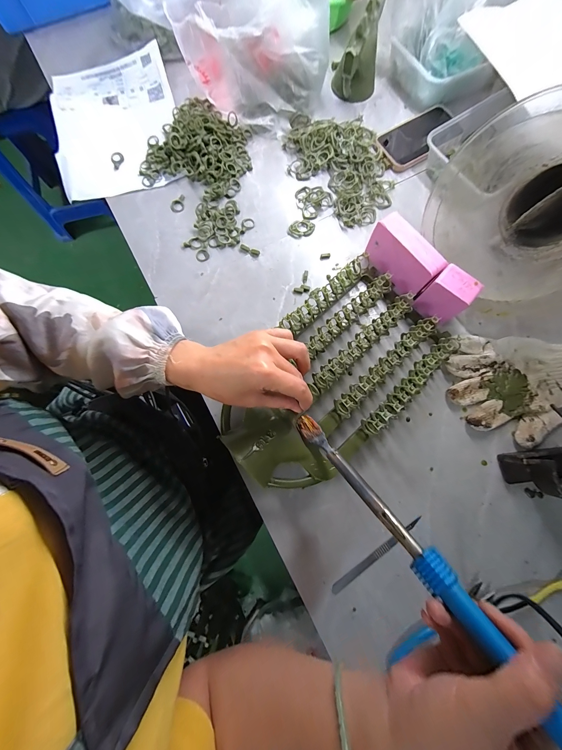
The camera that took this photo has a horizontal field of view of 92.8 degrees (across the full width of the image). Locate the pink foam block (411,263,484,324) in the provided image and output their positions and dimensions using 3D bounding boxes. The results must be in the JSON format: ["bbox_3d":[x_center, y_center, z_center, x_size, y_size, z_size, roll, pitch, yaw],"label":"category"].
[{"bbox_3d":[0.232,-0.110,0.382,0.054,0.072,0.041,44,81,8],"label":"pink foam block"}]

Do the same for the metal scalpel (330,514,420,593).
[{"bbox_3d":[0.125,0.231,0.343,0.143,0.004,0.012,-34,81,-7],"label":"metal scalpel"}]

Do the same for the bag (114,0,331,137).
[{"bbox_3d":[-0.124,-0.601,0.418,0.429,0.203,0.177,40,80,7],"label":"bag"}]

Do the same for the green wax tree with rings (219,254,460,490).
[{"bbox_3d":[0.074,-0.007,0.358,0.329,0.076,0.194,-42,82,-9],"label":"green wax tree with rings"}]

